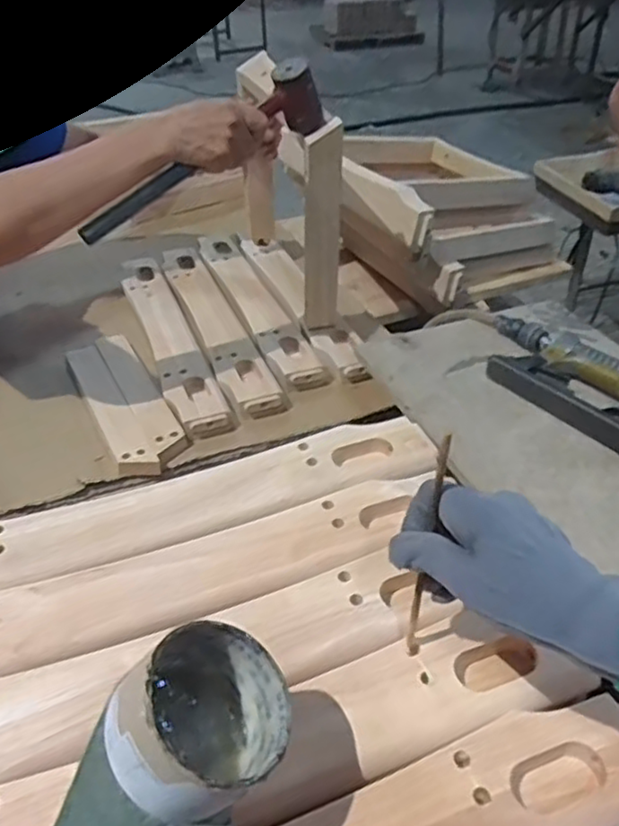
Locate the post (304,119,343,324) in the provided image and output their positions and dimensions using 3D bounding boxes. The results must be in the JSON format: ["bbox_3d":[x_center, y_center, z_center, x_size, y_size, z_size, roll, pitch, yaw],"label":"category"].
[{"bbox_3d":[0.019,-0.232,0.892,0.048,0.289,0.022,-7,39,-6],"label":"post"}]

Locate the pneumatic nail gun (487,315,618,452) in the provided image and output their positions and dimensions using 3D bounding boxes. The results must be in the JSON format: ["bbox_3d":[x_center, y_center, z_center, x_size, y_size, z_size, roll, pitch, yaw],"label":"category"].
[{"bbox_3d":[0.278,-0.042,0.667,0.131,0.044,0.248,-23,43,-26],"label":"pneumatic nail gun"}]

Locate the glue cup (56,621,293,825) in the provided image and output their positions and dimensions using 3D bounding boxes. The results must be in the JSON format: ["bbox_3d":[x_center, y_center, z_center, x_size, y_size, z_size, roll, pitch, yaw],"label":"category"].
[{"bbox_3d":[-0.069,0.168,0.317,0.082,0.076,0.143,17,41,22],"label":"glue cup"}]

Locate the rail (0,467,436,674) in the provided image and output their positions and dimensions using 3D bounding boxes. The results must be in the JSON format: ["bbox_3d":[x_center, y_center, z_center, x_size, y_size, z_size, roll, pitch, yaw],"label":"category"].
[{"bbox_3d":[-0.113,0.129,0.499,0.454,0.019,0.078,-14,39,-16],"label":"rail"}]

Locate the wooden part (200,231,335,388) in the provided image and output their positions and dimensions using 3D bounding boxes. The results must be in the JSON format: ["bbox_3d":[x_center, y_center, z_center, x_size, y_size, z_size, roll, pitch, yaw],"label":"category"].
[{"bbox_3d":[-0.098,-0.190,1.089,0.071,0.026,0.504,-14,39,-17],"label":"wooden part"}]

